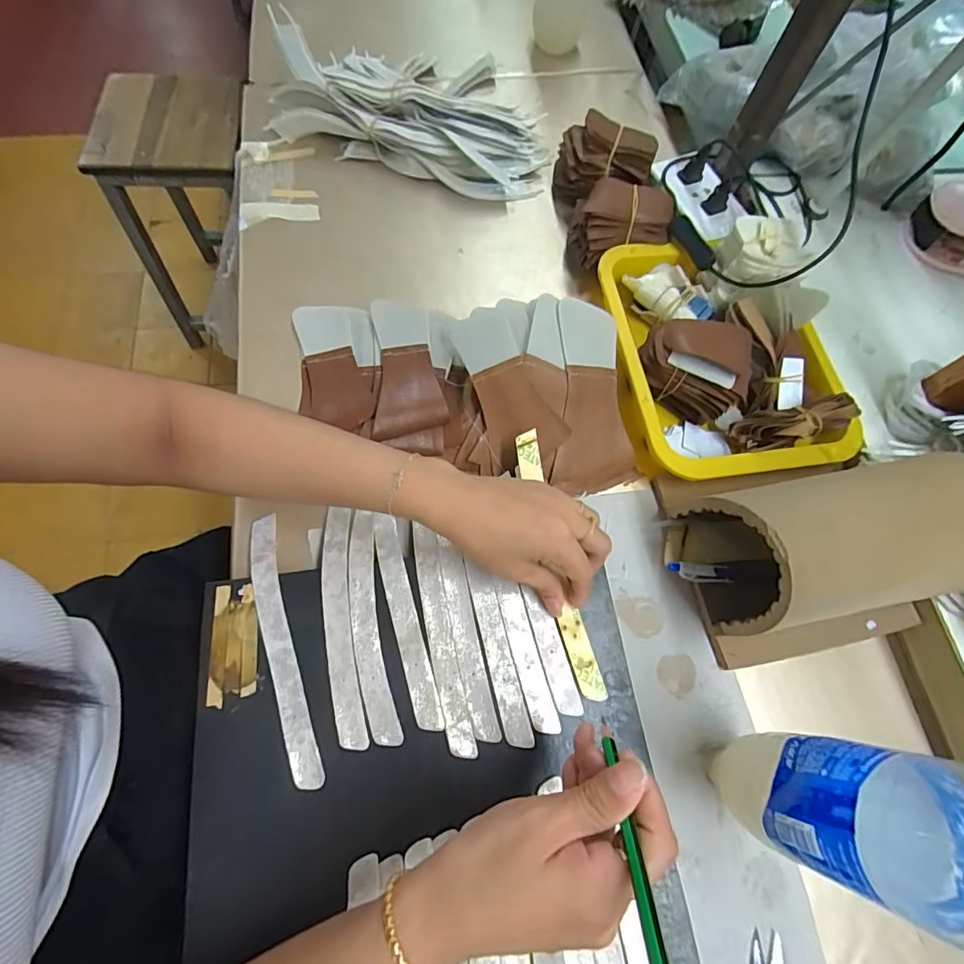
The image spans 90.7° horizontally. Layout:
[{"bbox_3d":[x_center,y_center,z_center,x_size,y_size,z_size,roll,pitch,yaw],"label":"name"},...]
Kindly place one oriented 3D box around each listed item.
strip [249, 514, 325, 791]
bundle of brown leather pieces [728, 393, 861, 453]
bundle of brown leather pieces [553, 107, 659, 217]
[{"bbox_3d":[-0.146,0.113,0.341,0.023,0.004,0.194,-18,71,-9],"label":"strip"},{"bbox_3d":[0.272,-0.048,0.417,0.092,0.024,0.035,-14,67,22],"label":"bundle of brown leather pieces"},{"bbox_3d":[0.136,-0.357,0.535,0.102,0.066,0.096,-1,69,-3],"label":"bundle of brown leather pieces"}]

